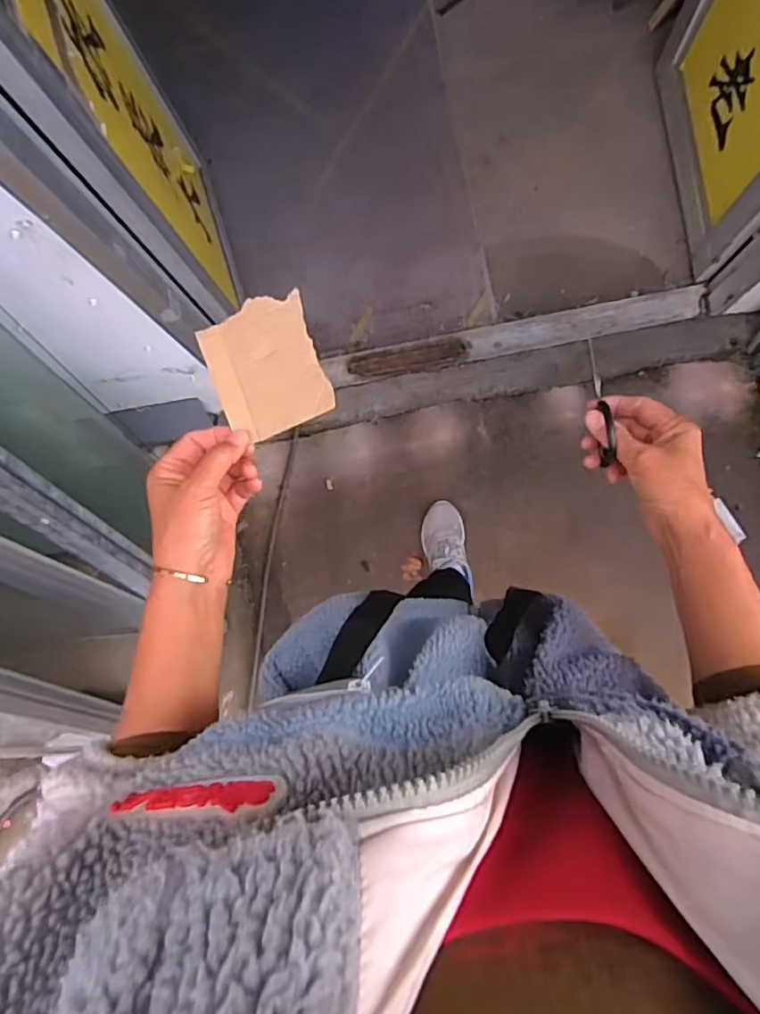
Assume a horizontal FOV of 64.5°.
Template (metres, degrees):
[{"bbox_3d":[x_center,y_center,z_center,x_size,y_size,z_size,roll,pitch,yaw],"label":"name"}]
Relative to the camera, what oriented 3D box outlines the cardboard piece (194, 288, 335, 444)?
[{"bbox_3d":[-0.089,-0.108,0.473,0.087,0.007,0.098,-19,94,13],"label":"cardboard piece"}]

